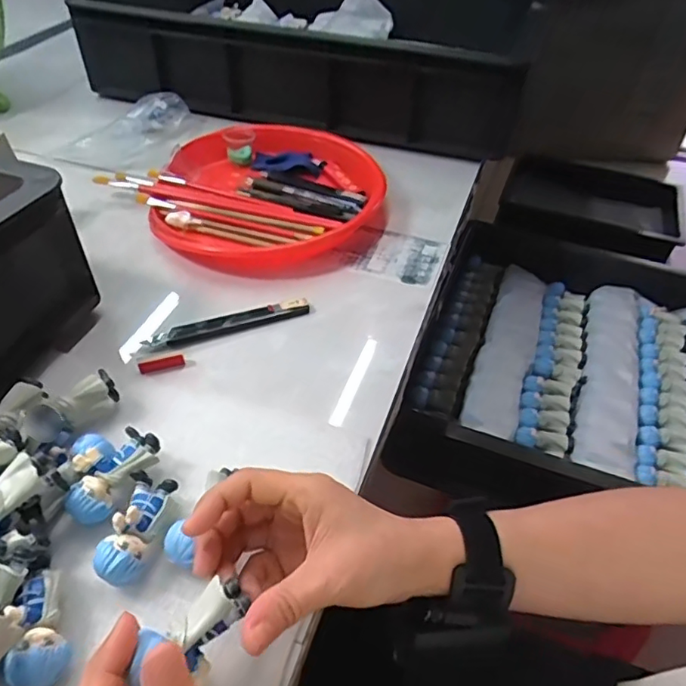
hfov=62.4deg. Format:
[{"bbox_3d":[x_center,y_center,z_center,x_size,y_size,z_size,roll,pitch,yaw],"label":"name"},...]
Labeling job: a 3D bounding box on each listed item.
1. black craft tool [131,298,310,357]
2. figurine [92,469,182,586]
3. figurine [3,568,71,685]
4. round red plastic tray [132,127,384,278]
[{"bbox_3d":[-0.099,-0.015,0.474,0.144,0.010,0.019,-15,46,-16],"label":"black craft tool"},{"bbox_3d":[-0.118,0.106,0.327,0.029,0.037,0.062,8,44,7],"label":"figurine"},{"bbox_3d":[-0.152,0.144,0.289,0.025,0.037,0.053,-5,44,-7],"label":"figurine"},{"bbox_3d":[-0.073,-0.160,0.603,0.228,0.041,0.246,1,44,-1],"label":"round red plastic tray"}]

